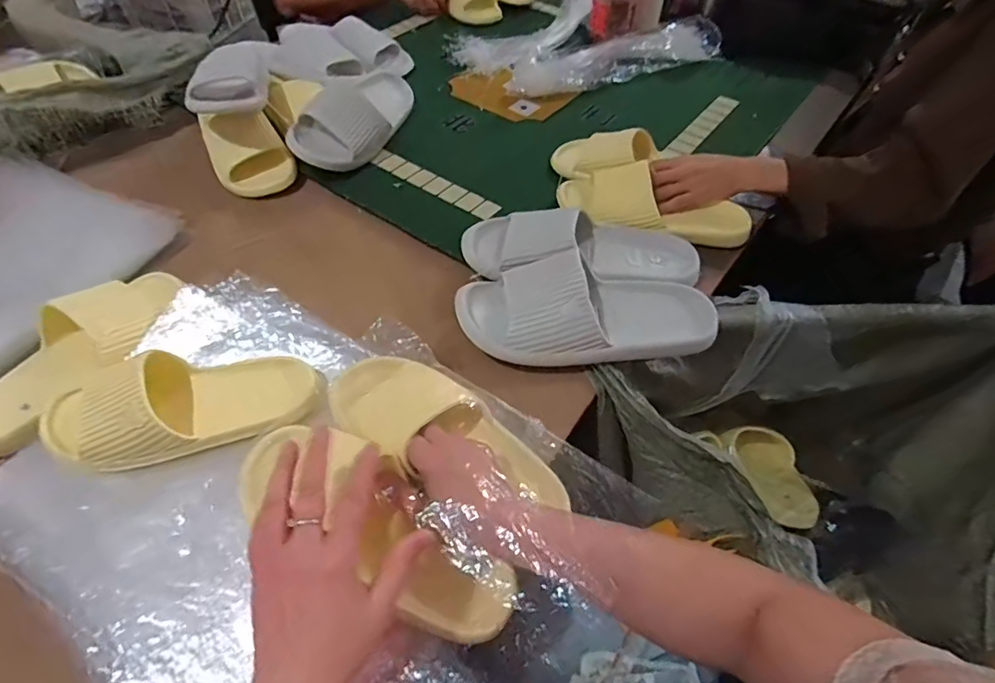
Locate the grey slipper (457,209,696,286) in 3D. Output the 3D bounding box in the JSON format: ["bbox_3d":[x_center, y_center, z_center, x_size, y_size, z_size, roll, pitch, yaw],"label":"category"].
[{"bbox_3d":[0.103,-0.117,0.644,0.283,0.090,0.110,4,54,2],"label":"grey slipper"}]

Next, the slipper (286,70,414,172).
[{"bbox_3d":[-0.219,-0.360,0.808,0.103,0.091,0.227,14,55,9],"label":"slipper"}]

